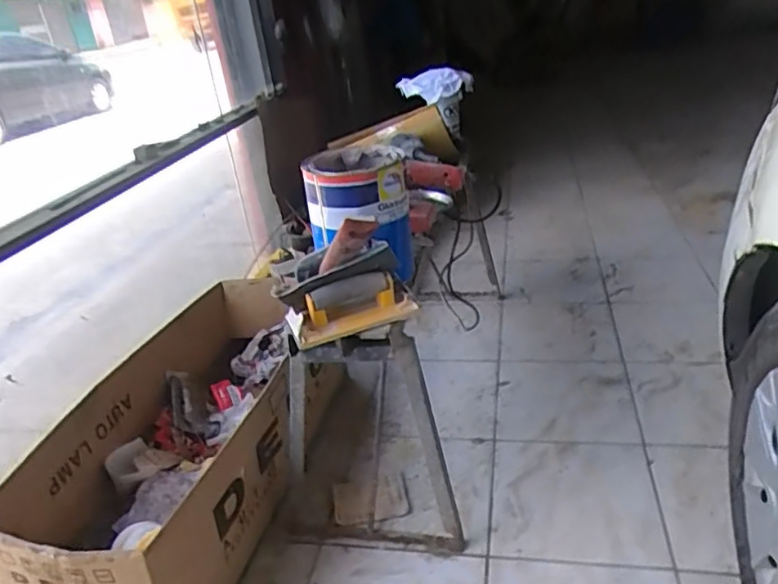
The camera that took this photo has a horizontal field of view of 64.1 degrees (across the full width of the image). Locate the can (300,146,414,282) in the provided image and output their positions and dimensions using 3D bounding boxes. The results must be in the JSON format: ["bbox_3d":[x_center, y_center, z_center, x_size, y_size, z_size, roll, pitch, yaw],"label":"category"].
[{"bbox_3d":[-0.050,-0.123,1.001,0.153,0.186,0.148,-6,26,3],"label":"can"}]

